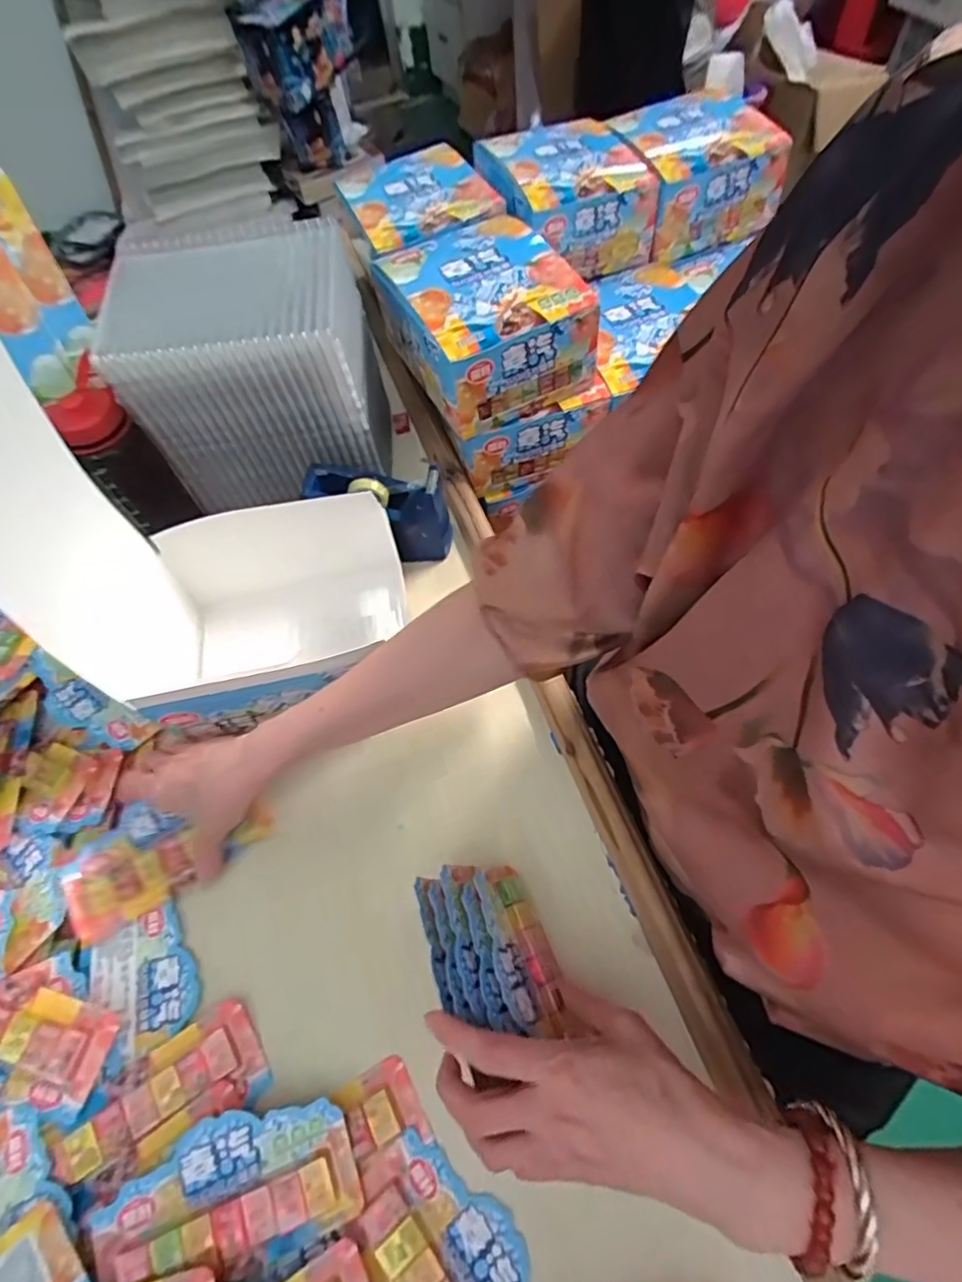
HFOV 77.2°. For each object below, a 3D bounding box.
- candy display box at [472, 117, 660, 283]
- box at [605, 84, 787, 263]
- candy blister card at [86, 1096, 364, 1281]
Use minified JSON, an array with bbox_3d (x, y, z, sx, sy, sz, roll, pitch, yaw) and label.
[{"bbox_3d":[0.096,-0.527,0.719,0.166,0.094,0.184,-17,59,-4],"label":"candy display box"},{"bbox_3d":[0.252,-0.558,0.722,0.152,0.097,0.151,-17,59,-4],"label":"box"},{"bbox_3d":[-0.151,0.323,0.358,0.146,0.016,0.064,-13,58,-1],"label":"candy blister card"}]

